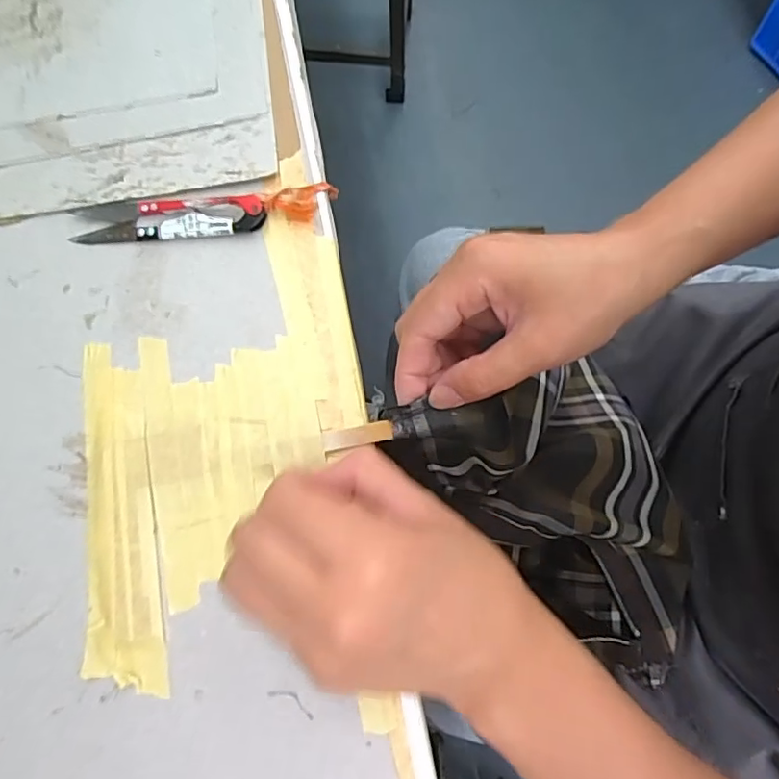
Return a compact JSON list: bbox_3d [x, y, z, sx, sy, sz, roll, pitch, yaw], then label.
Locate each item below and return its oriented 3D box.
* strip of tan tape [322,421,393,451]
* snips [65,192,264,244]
[{"bbox_3d":[-0.015,0.022,0.272,0.033,0.005,0.010,-10,73,0],"label":"strip of tan tape"},{"bbox_3d":[-0.120,-0.093,0.304,0.104,0.009,0.024,-2,73,1],"label":"snips"}]

